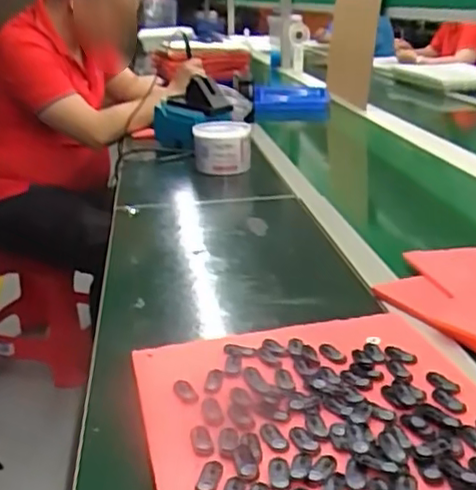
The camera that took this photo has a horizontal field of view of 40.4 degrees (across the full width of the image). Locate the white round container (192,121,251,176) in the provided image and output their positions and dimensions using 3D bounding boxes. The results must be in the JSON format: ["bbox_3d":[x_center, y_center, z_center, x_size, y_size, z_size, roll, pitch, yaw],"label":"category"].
[{"bbox_3d":[-0.032,-0.199,1.285,0.110,0.081,0.130,-2,22,-3],"label":"white round container"}]

